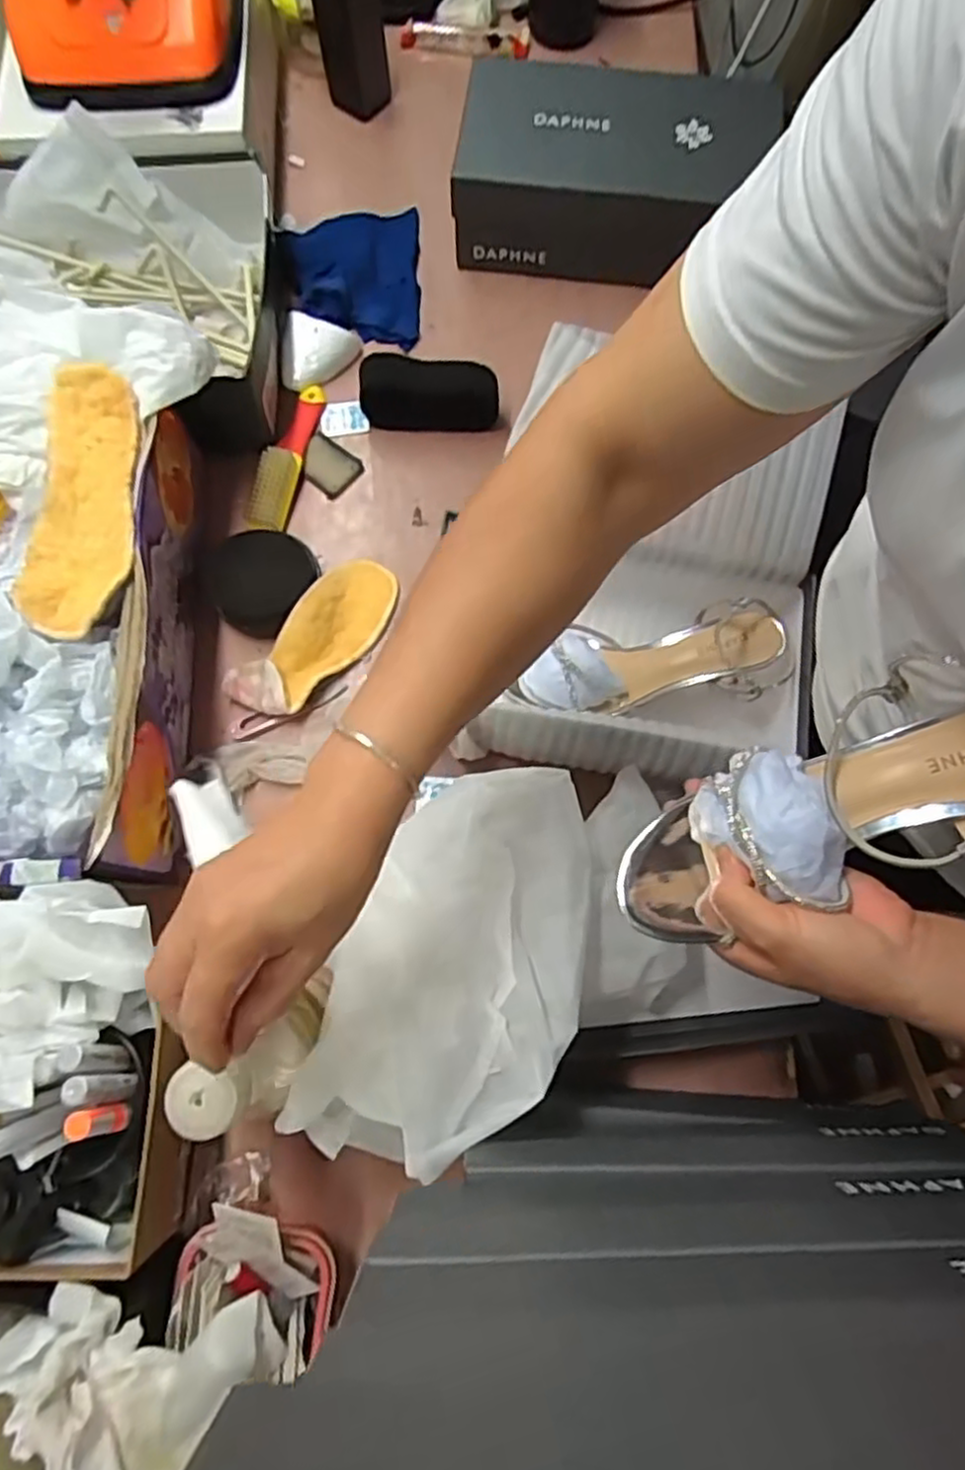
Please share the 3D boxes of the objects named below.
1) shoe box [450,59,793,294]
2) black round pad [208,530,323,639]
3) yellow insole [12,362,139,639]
[{"bbox_3d":[0.130,-0.548,0.716,0.294,0.099,0.164,8,75,1],"label":"shoe box"},{"bbox_3d":[-0.193,-0.136,0.631,0.079,0.025,0.090,31,78,-12],"label":"black round pad"},{"bbox_3d":[-0.276,-0.163,0.508,0.069,0.027,0.199,5,75,0],"label":"yellow insole"}]

